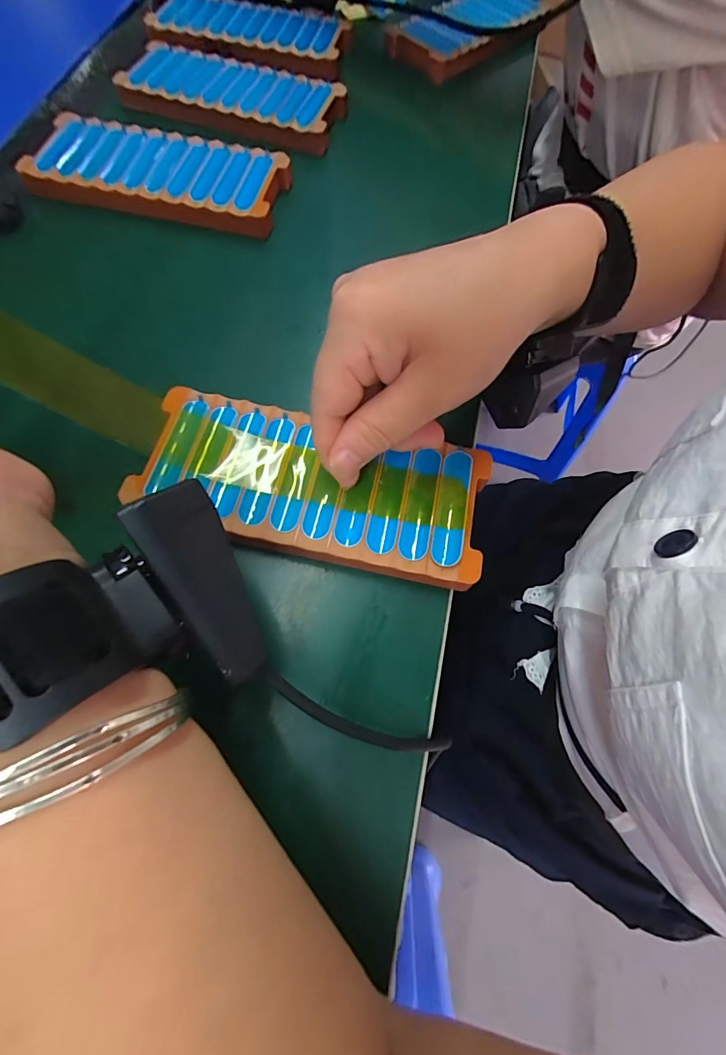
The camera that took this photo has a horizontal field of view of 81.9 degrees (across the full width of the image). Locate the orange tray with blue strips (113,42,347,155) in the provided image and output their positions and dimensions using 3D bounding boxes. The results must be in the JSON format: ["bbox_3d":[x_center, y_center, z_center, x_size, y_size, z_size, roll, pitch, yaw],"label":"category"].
[{"bbox_3d":[-0.108,-0.363,0.346,0.173,0.021,0.082,17,67,5],"label":"orange tray with blue strips"}]

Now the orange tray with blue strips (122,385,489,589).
[{"bbox_3d":[-0.024,-0.025,0.208,0.169,0.011,0.076,17,69,2],"label":"orange tray with blue strips"}]

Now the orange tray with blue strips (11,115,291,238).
[{"bbox_3d":[-0.148,-0.258,0.301,0.179,0.018,0.083,16,67,4],"label":"orange tray with blue strips"}]

